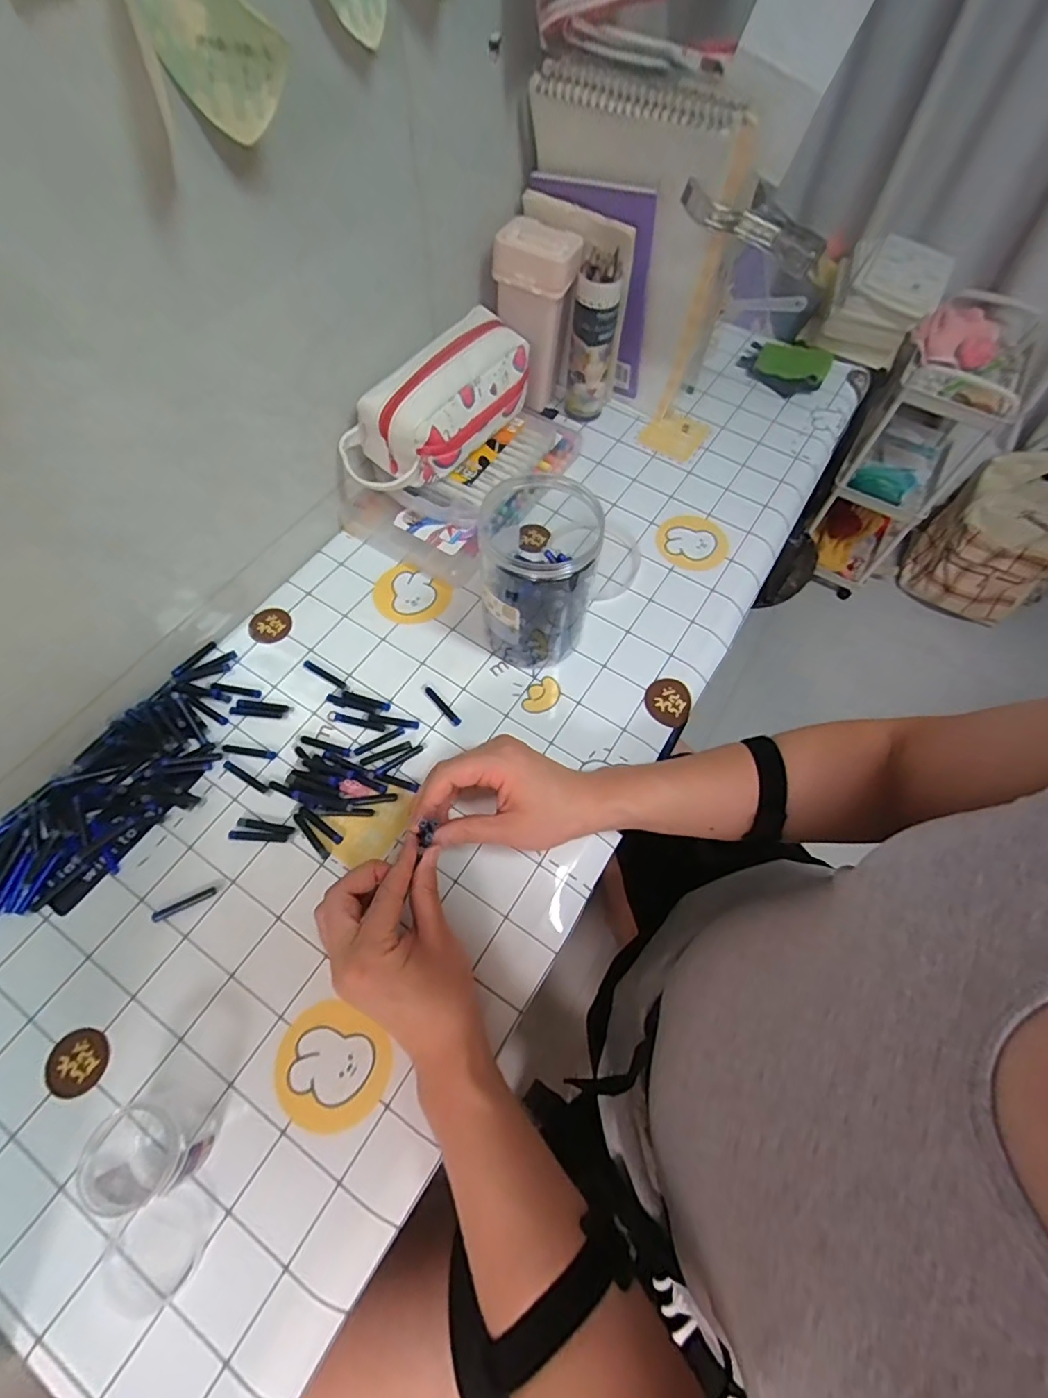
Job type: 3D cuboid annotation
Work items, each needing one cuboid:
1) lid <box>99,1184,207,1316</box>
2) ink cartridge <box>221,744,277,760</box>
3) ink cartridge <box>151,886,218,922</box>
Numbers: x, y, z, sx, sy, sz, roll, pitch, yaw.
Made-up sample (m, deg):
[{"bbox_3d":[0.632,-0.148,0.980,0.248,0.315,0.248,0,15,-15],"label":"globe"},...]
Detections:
[{"bbox_3d":[-0.223,0.336,0.337,0.059,0.006,0.050,-34,70,-18],"label":"lid"},{"bbox_3d":[-0.241,0.045,0.485,0.047,0.004,0.007,9,63,1],"label":"ink cartridge"},{"bbox_3d":[-0.263,0.158,0.429,0.048,0.004,0.008,-22,66,-14],"label":"ink cartridge"}]

